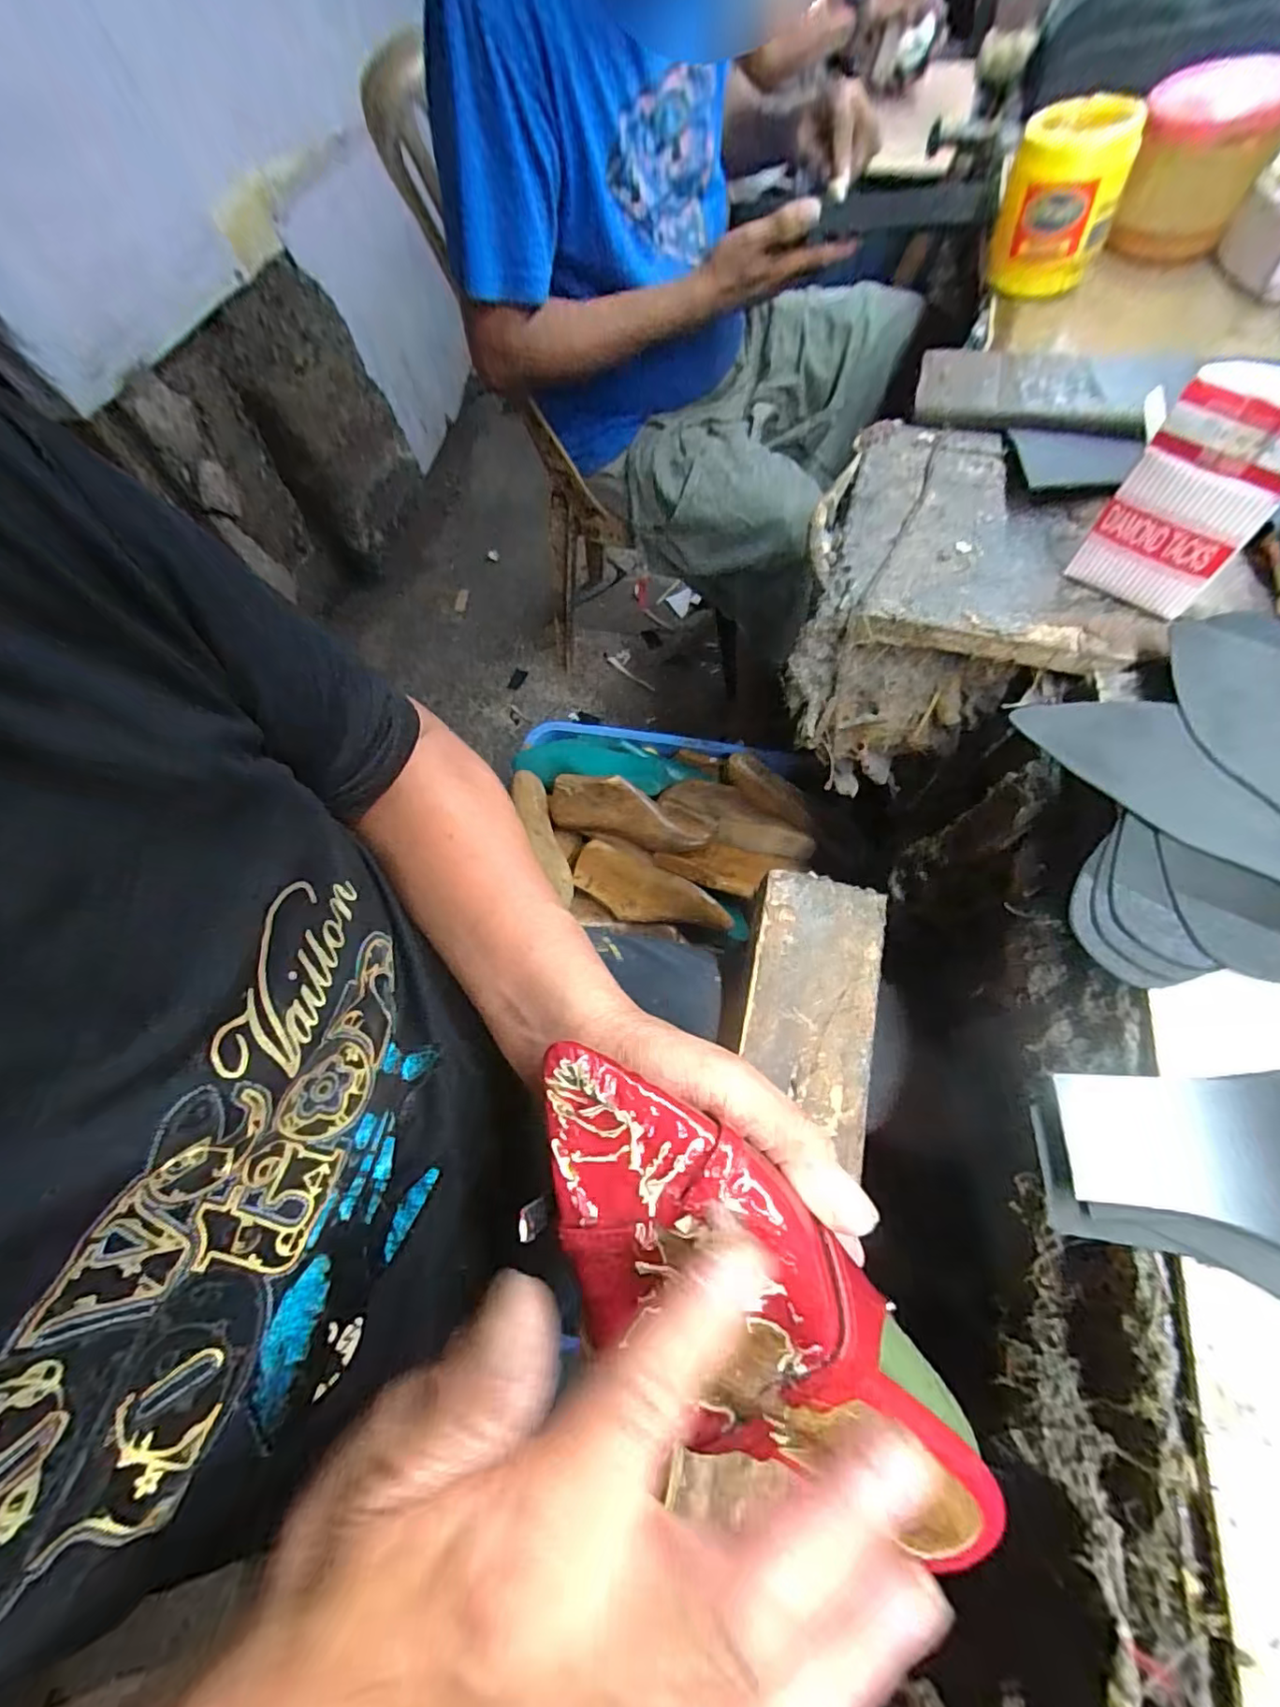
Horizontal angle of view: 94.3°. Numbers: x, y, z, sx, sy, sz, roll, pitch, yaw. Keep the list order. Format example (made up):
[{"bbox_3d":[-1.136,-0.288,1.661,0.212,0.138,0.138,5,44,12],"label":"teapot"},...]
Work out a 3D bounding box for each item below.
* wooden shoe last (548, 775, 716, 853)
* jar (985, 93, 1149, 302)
[{"bbox_3d":[-0.017,-0.047,0.806,0.229,0.072,0.076,7,64,12],"label":"wooden shoe last"},{"bbox_3d":[0.376,-0.580,0.538,0.095,0.105,0.089,20,67,17],"label":"jar"}]

